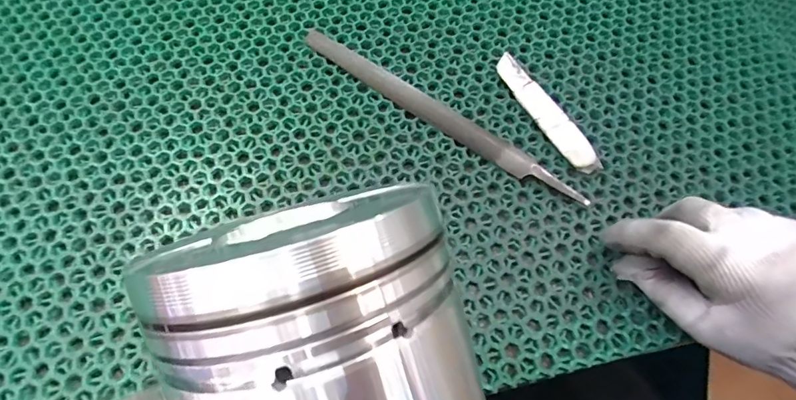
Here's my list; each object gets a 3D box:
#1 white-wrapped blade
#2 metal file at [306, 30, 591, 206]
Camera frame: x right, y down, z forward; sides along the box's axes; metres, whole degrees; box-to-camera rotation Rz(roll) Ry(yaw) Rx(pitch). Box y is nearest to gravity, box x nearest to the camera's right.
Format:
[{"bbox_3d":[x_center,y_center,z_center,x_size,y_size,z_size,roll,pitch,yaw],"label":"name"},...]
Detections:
[{"bbox_3d":[0.109,-0.066,0.340,0.022,0.009,0.112,-25,68,-13],"label":"white-wrapped blade"},{"bbox_3d":[0.029,-0.066,0.339,0.240,0.007,0.020,35,68,14],"label":"metal file"}]

